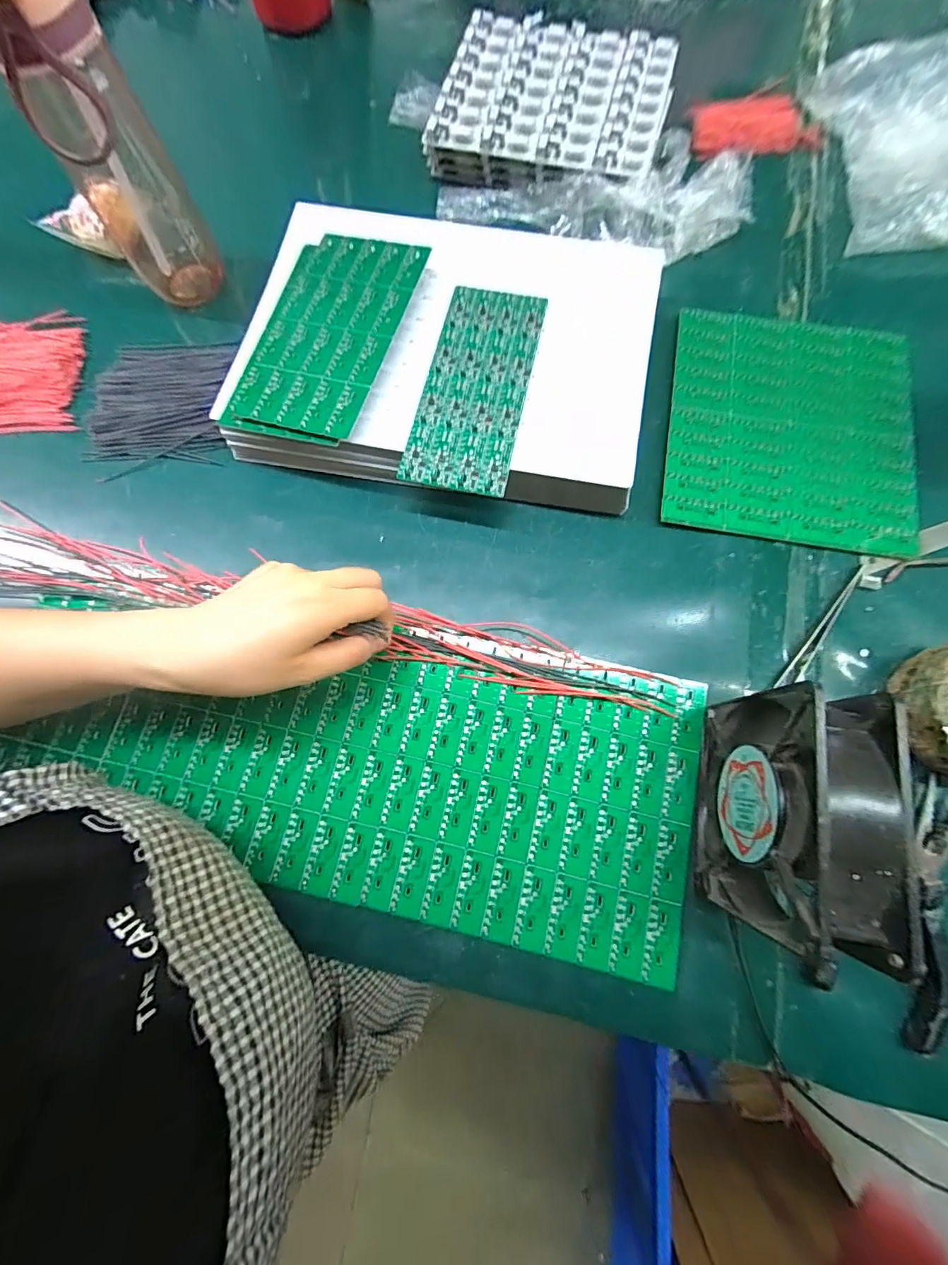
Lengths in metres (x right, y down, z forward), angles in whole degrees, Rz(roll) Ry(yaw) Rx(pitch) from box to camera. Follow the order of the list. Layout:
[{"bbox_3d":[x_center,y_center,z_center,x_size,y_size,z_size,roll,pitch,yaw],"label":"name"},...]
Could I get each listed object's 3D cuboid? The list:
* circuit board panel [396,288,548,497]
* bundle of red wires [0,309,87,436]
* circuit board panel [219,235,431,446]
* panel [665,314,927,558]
[{"bbox_3d":[0.003,-0.195,0.366,0.080,0.005,0.186,12,77,5],"label":"circuit board panel"},{"bbox_3d":[-0.418,-0.232,0.416,0.125,0.011,0.122,-5,76,1],"label":"bundle of red wires"},{"bbox_3d":[-0.116,-0.236,0.368,0.106,0.011,0.189,17,77,6],"label":"circuit board panel"},{"bbox_3d":[0.261,-0.171,0.384,0.192,0.005,0.210,9,76,4],"label":"panel"}]

